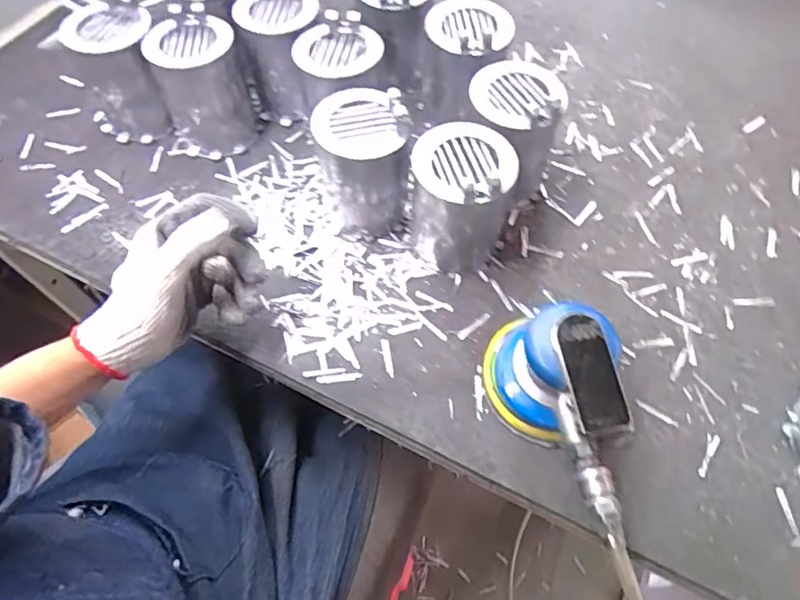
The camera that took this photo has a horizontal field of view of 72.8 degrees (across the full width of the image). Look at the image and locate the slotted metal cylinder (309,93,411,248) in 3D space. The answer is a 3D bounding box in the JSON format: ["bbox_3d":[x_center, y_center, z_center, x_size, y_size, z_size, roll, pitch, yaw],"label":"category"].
[{"bbox_3d":[-0.031,-0.125,0.522,0.084,0.127,0.075,-12,61,-6],"label":"slotted metal cylinder"}]

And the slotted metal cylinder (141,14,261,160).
[{"bbox_3d":[-0.211,-0.224,0.587,0.091,0.118,0.073,-15,61,-7],"label":"slotted metal cylinder"}]

